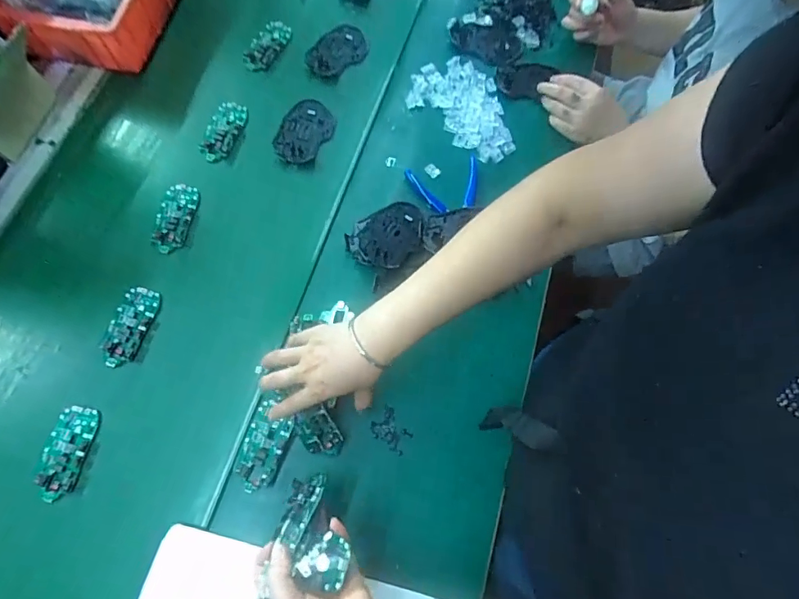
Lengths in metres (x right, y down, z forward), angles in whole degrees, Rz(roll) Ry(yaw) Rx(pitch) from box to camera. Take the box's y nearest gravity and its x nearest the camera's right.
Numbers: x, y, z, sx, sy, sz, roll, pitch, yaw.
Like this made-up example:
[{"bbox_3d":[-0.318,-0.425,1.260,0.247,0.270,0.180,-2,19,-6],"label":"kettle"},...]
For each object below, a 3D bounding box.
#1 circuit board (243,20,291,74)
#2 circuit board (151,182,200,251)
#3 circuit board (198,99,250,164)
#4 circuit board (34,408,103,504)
[{"bbox_3d":[-0.205,-0.399,0.724,0.043,0.013,0.099,25,71,6],"label":"circuit board"},{"bbox_3d":[-0.301,-0.109,0.618,0.046,0.013,0.096,8,70,0],"label":"circuit board"},{"bbox_3d":[-0.254,-0.244,0.665,0.042,0.007,0.102,15,70,3],"label":"circuit board"},{"bbox_3d":[-0.371,0.171,0.518,0.050,0.020,0.097,11,70,1],"label":"circuit board"}]

